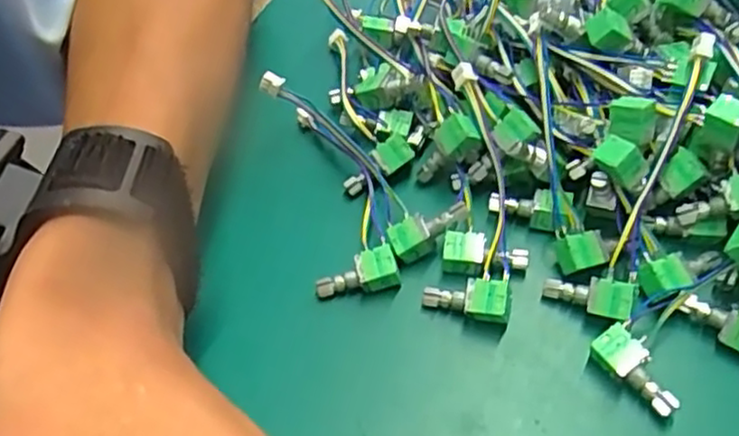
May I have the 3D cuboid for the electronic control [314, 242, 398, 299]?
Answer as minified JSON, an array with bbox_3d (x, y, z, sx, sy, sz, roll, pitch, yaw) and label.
[{"bbox_3d":[-0.004,0.021,0.241,0.029,0.012,0.013,-20,55,10],"label":"electronic control"}]

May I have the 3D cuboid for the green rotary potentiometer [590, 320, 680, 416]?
[{"bbox_3d":[0.078,0.046,0.209,0.014,0.011,0.029,-23,54,-10],"label":"green rotary potentiometer"}]

